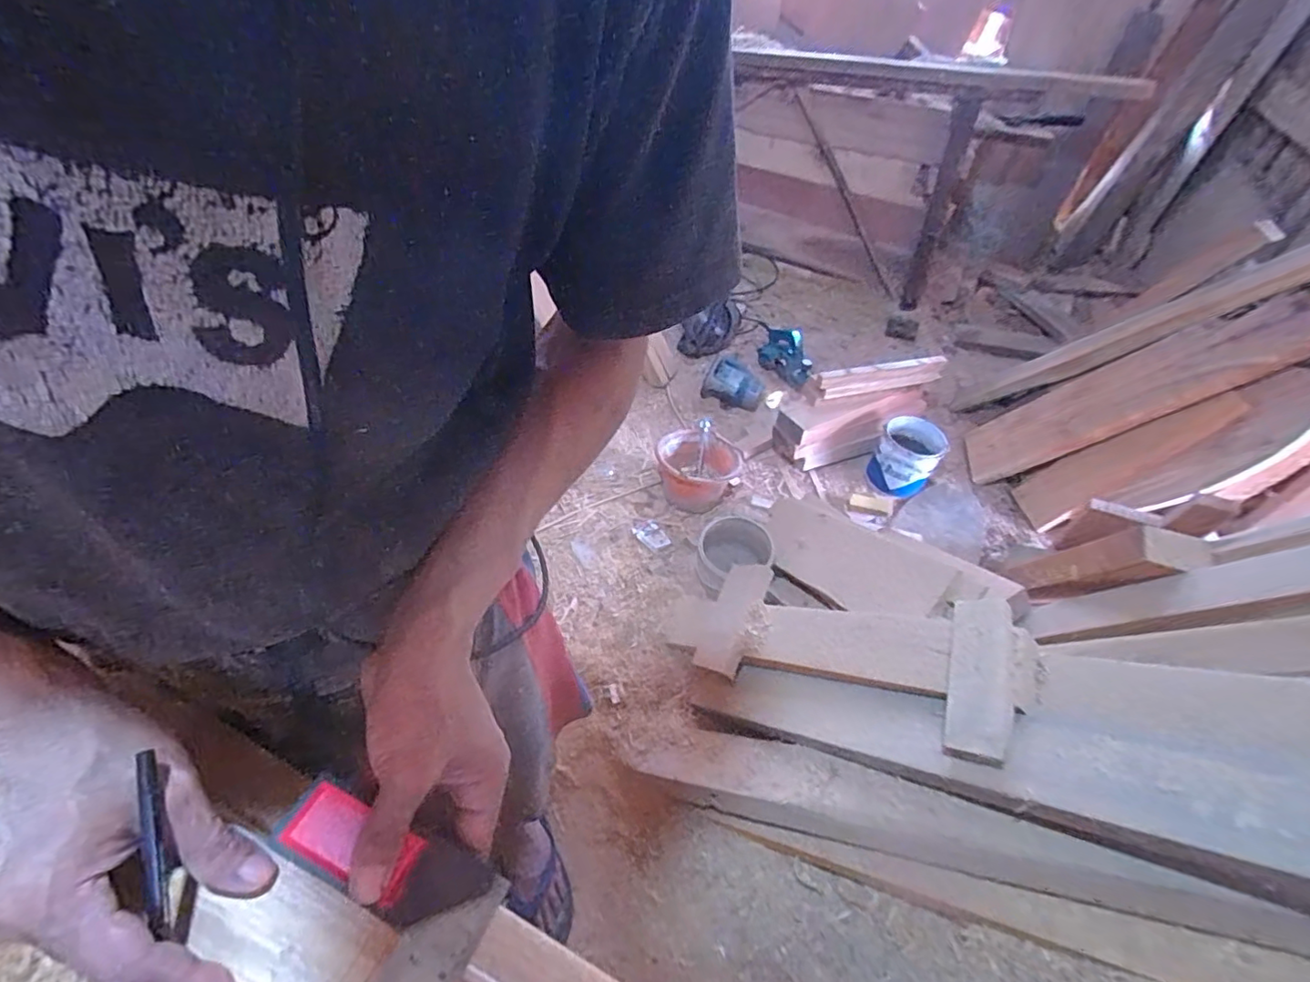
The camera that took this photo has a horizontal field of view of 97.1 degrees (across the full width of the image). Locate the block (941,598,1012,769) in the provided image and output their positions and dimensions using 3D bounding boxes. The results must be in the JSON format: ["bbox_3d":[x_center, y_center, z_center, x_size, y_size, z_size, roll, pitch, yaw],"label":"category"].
[{"bbox_3d":[0.459,0.261,0.827,0.084,0.017,0.250,-16,38,44],"label":"block"}]

